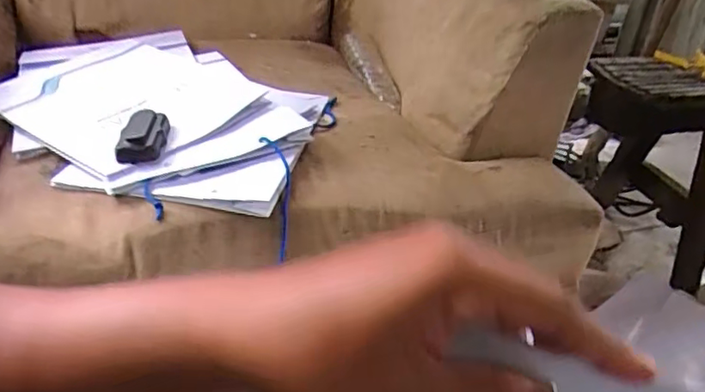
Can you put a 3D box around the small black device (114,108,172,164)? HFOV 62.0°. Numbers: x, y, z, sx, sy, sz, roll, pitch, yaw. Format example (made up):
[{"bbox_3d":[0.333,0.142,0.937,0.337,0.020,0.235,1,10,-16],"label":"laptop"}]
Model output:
[{"bbox_3d":[-0.260,-0.076,0.732,0.054,0.023,0.108,-1,33,-10],"label":"small black device"}]

